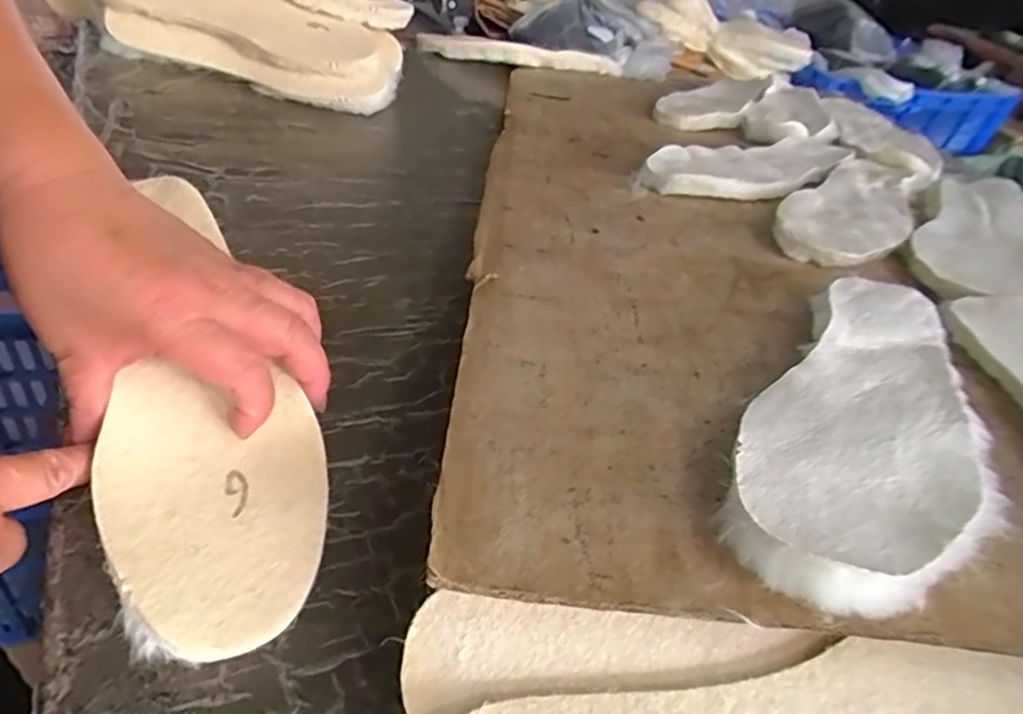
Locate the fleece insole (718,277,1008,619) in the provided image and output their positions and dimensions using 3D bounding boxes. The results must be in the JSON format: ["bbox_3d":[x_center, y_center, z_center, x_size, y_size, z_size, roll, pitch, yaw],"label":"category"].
[{"bbox_3d":[0.181,0.028,0.317,0.100,0.023,0.265,26,39,24],"label":"fleece insole"}]

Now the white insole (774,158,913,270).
[{"bbox_3d":[0.301,-0.134,0.574,0.095,0.021,0.260,24,39,22],"label":"white insole"}]

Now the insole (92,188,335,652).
[{"bbox_3d":[-0.150,0.011,0.313,0.092,0.018,0.257,-11,58,-24],"label":"insole"}]

